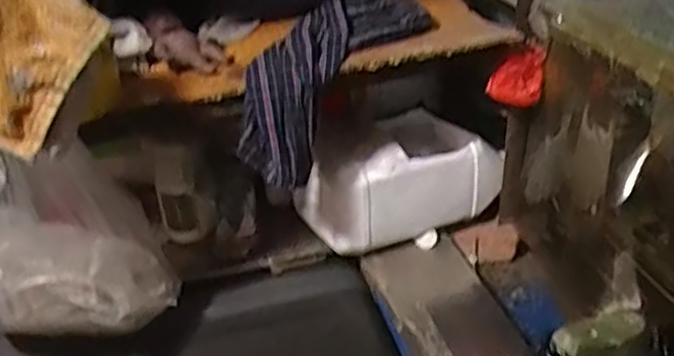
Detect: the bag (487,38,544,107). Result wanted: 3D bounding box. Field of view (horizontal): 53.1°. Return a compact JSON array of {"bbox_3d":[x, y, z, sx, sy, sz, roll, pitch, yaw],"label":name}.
[{"bbox_3d":[0.211,-0.120,0.796,0.063,0.069,0.031,1,32,9],"label":"bag"}]

